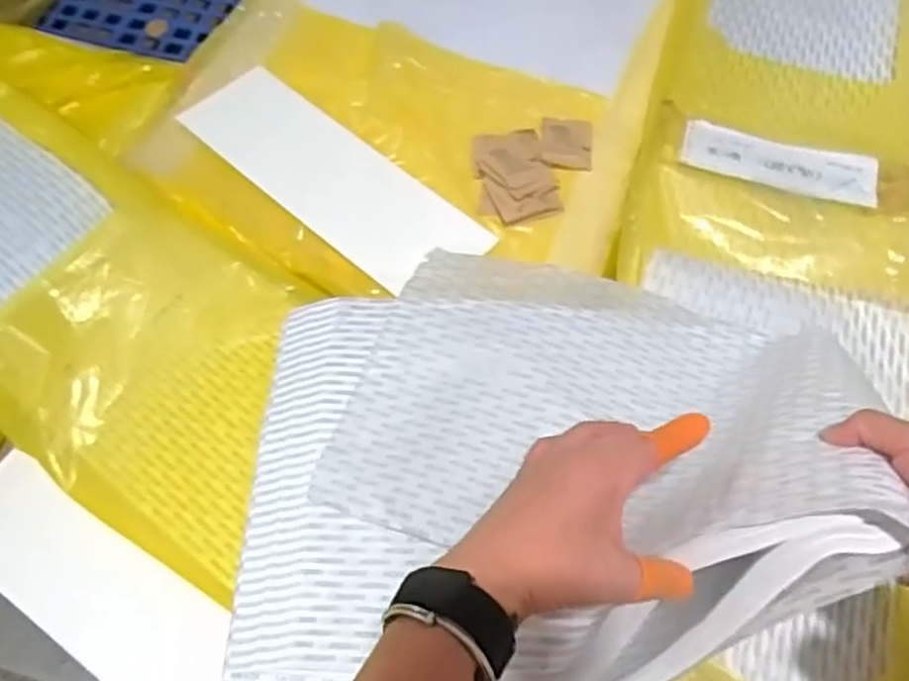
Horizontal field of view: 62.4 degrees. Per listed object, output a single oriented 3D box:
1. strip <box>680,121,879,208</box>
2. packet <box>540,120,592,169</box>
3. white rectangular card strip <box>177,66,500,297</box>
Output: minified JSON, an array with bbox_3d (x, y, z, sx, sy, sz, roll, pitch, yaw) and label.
[{"bbox_3d":[0.306,-0.169,0.710,0.176,0.006,0.062,16,62,10],"label":"strip"},{"bbox_3d":[0.112,-0.197,0.743,0.050,0.004,0.064,6,64,1],"label":"packet"},{"bbox_3d":[-0.121,-0.159,0.712,0.317,0.006,0.107,39,69,16],"label":"white rectangular card strip"}]

